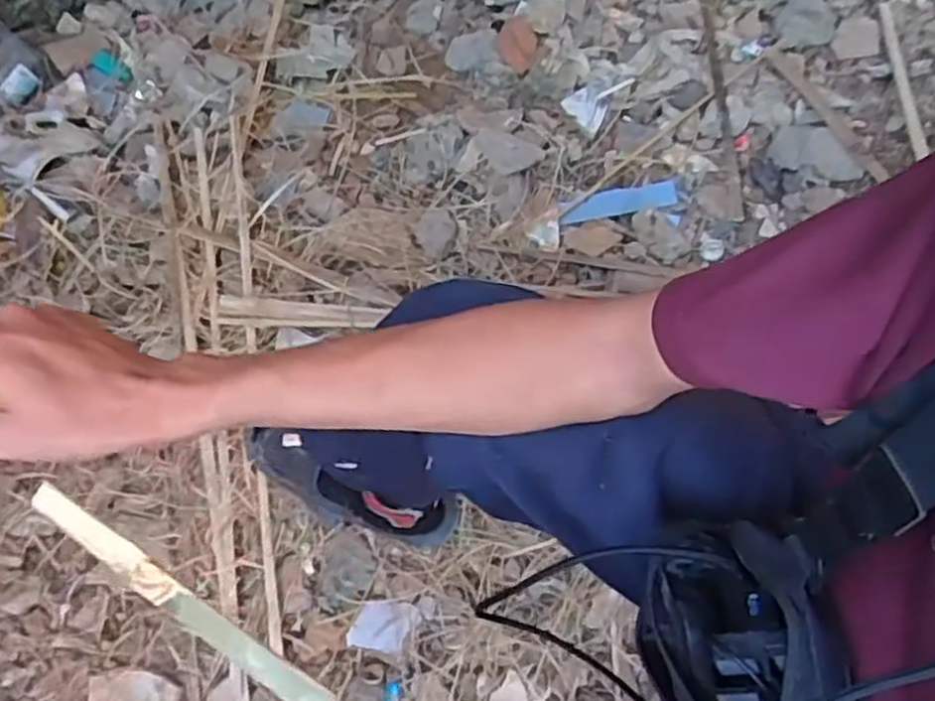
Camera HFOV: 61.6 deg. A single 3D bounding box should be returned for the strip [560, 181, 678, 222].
[{"bbox_3d":[0.233,-0.227,1.198,0.180,0.015,0.041,-12,65,-1],"label":"strip"}]

